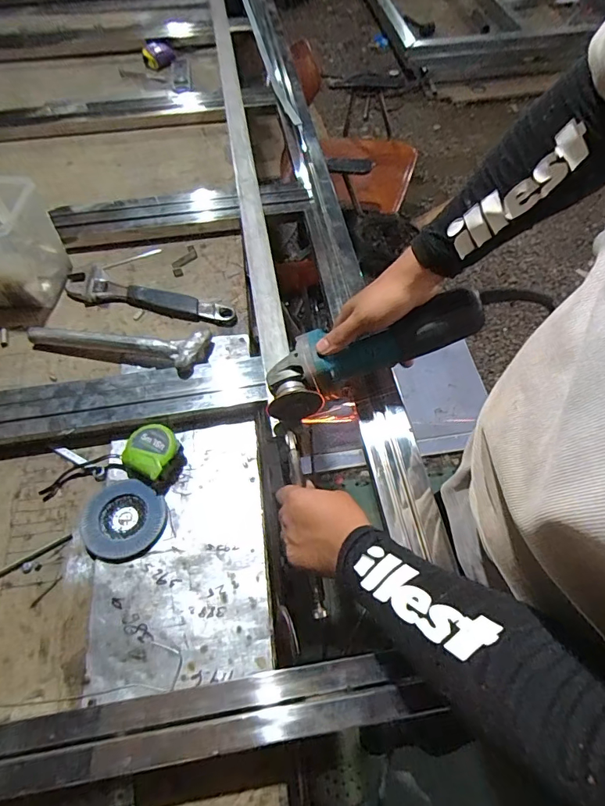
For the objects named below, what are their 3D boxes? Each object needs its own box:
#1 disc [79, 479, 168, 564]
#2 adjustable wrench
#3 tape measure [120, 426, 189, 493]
[{"bbox_3d":[-0.211,0.137,0.532,0.093,0.014,0.096,0,57,0],"label":"disc"},{"bbox_3d":[-0.250,-0.170,0.721,0.277,0.015,0.057,14,58,9],"label":"adjustable wrench"},{"bbox_3d":[-0.188,0.068,0.571,0.068,0.036,0.066,26,61,15],"label":"tape measure"}]

